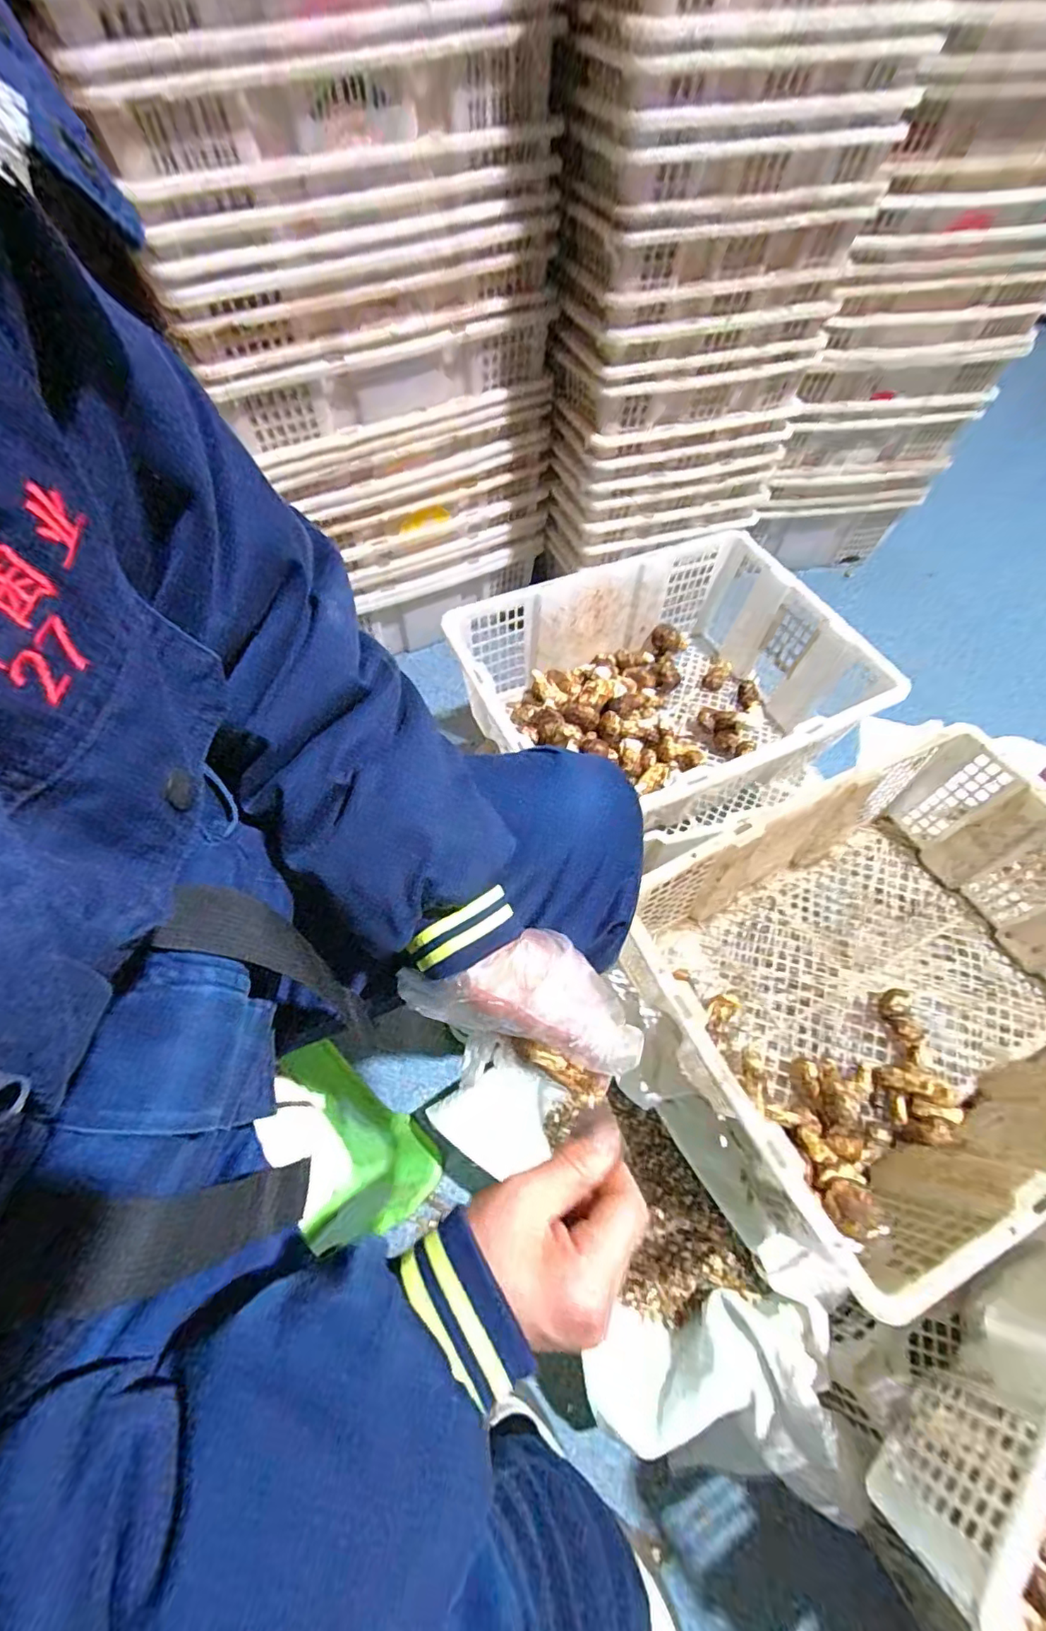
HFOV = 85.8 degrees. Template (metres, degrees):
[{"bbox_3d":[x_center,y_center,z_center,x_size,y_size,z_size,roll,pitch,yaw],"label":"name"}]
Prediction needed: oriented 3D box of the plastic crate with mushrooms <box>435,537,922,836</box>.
[{"bbox_3d":[0.184,-0.166,0.735,0.428,0.157,0.360,-24,64,-15],"label":"plastic crate with mushrooms"}]

